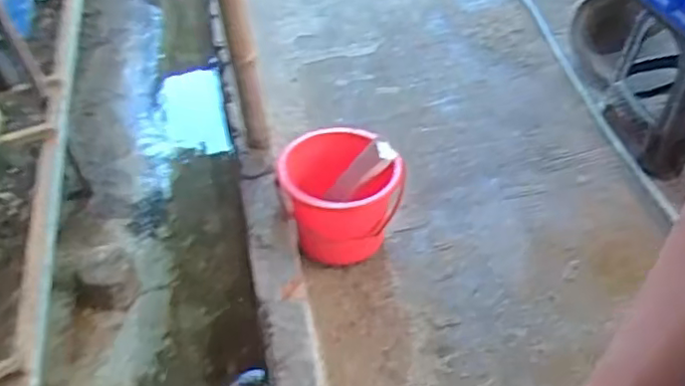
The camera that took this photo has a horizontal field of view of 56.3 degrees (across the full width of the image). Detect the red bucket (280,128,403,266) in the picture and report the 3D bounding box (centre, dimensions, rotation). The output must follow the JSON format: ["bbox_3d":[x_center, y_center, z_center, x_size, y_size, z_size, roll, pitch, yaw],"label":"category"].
[{"bbox_3d":[0.001,0.002,1.603,0.281,0.241,0.285,-3,44,3],"label":"red bucket"}]

